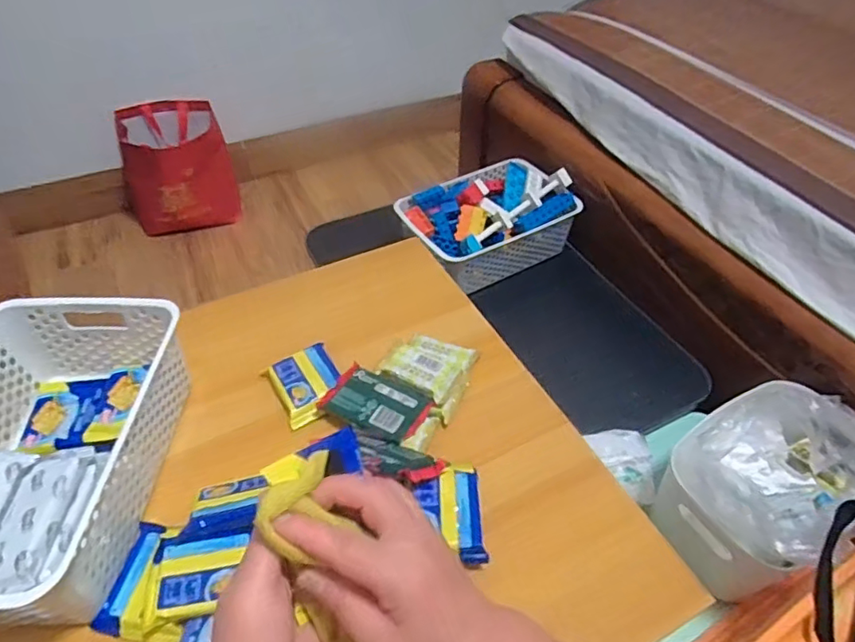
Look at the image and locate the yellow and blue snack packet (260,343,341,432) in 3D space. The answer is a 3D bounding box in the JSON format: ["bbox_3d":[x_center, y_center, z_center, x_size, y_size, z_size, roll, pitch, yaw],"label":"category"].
[{"bbox_3d":[-0.139,0.072,0.658,0.075,0.015,0.096,-24,51,-21],"label":"yellow and blue snack packet"}]

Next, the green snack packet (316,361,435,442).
[{"bbox_3d":[-0.057,0.091,0.624,0.110,0.022,0.072,23,50,20],"label":"green snack packet"}]

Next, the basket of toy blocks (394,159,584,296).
[{"bbox_3d":[0.106,-0.189,1.084,0.306,0.119,0.210,-27,52,-24],"label":"basket of toy blocks"}]

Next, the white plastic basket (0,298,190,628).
[{"bbox_3d":[-0.369,0.125,0.538,0.208,0.101,0.307,1,46,1],"label":"white plastic basket"}]

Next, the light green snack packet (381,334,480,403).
[{"bbox_3d":[0.000,0.045,0.668,0.090,0.022,0.090,24,51,21],"label":"light green snack packet"}]

